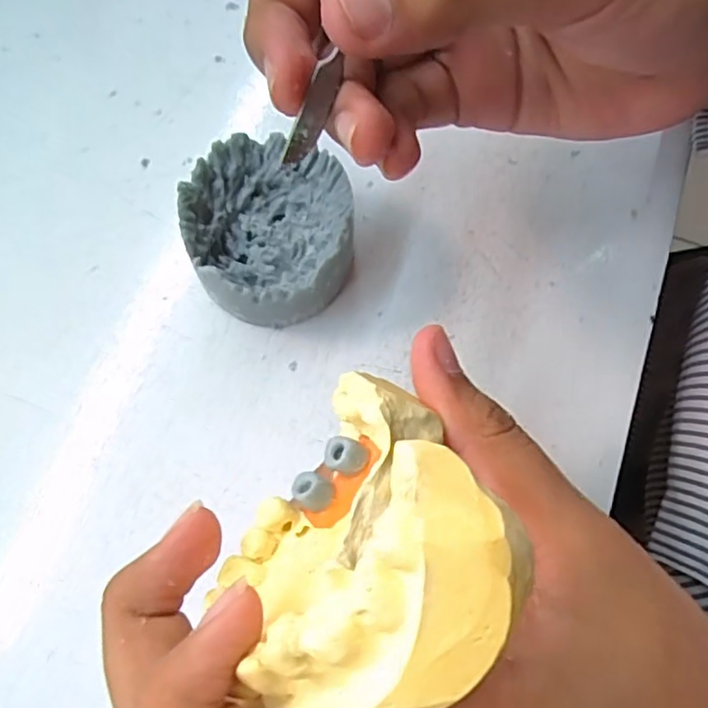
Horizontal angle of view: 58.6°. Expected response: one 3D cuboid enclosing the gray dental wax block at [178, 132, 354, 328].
[{"bbox_3d":[-0.025,-0.038,0.191,0.047,0.025,0.053,4,73,1],"label":"gray dental wax block"}]

